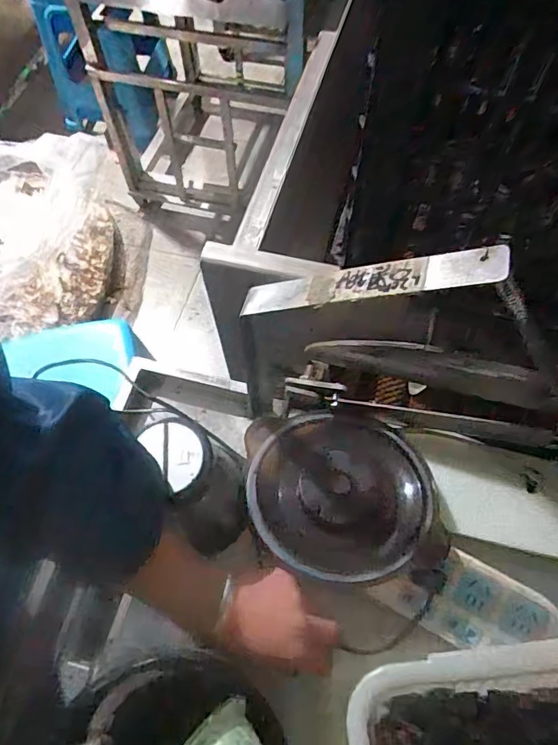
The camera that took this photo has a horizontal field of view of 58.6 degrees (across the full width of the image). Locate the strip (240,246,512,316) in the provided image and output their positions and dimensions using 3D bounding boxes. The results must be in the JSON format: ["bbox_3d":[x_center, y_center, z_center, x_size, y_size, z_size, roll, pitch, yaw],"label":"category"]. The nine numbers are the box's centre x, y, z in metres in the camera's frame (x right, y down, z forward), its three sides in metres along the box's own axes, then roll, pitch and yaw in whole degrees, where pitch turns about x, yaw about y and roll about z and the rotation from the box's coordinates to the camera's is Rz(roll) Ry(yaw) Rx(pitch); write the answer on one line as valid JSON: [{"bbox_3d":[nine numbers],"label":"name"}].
[{"bbox_3d":[0.059,-0.064,0.348,0.184,0.007,0.031,-2,53,29],"label":"strip"}]

